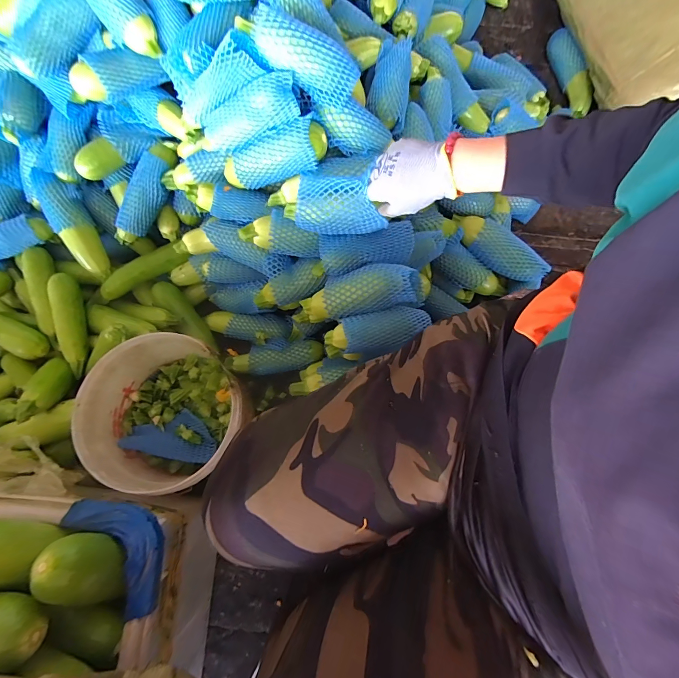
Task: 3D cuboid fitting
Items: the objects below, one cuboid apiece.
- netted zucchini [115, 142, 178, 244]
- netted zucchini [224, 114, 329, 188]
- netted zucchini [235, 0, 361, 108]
[{"bbox_3d":[-0.407,-0.300,0.746,0.066,0.055,0.219,29,97,9],"label":"netted zucchini"},{"bbox_3d":[-0.116,-0.309,0.611,0.191,0.065,0.061,-12,73,22],"label":"netted zucchini"},{"bbox_3d":[-0.057,-0.429,0.540,0.191,0.054,0.067,16,73,-27],"label":"netted zucchini"}]

